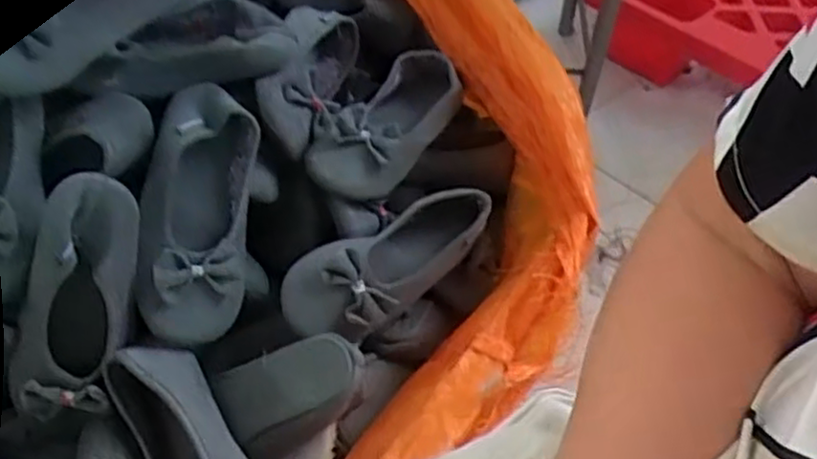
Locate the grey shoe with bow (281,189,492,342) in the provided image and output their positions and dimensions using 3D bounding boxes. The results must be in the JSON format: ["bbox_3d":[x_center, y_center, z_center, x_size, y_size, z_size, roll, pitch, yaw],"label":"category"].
[{"bbox_3d":[-0.017,0.027,0.692,0.221,0.064,0.082,-34,57,-27],"label":"grey shoe with bow"}]

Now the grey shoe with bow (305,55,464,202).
[{"bbox_3d":[-0.017,-0.120,0.772,0.094,0.050,0.232,25,52,19],"label":"grey shoe with bow"}]

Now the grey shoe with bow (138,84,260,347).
[{"bbox_3d":[-0.186,-0.020,0.656,0.087,0.064,0.240,2,70,0],"label":"grey shoe with bow"}]

